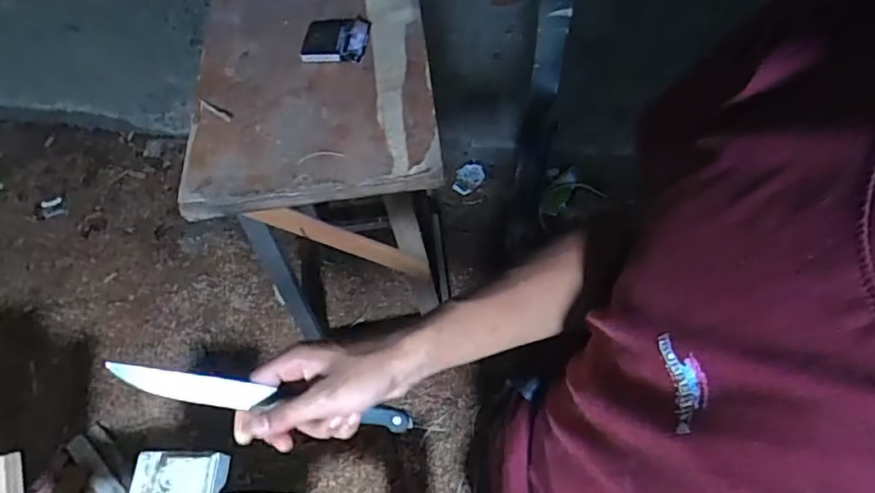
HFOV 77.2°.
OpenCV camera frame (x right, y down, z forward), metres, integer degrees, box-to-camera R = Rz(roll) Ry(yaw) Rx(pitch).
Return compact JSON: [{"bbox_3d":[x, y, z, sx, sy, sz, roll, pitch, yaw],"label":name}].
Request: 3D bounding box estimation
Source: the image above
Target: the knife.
[{"bbox_3d":[-0.129,0.119,0.424,0.225,0.018,0.019,14,57,-16],"label":"knife"}]

